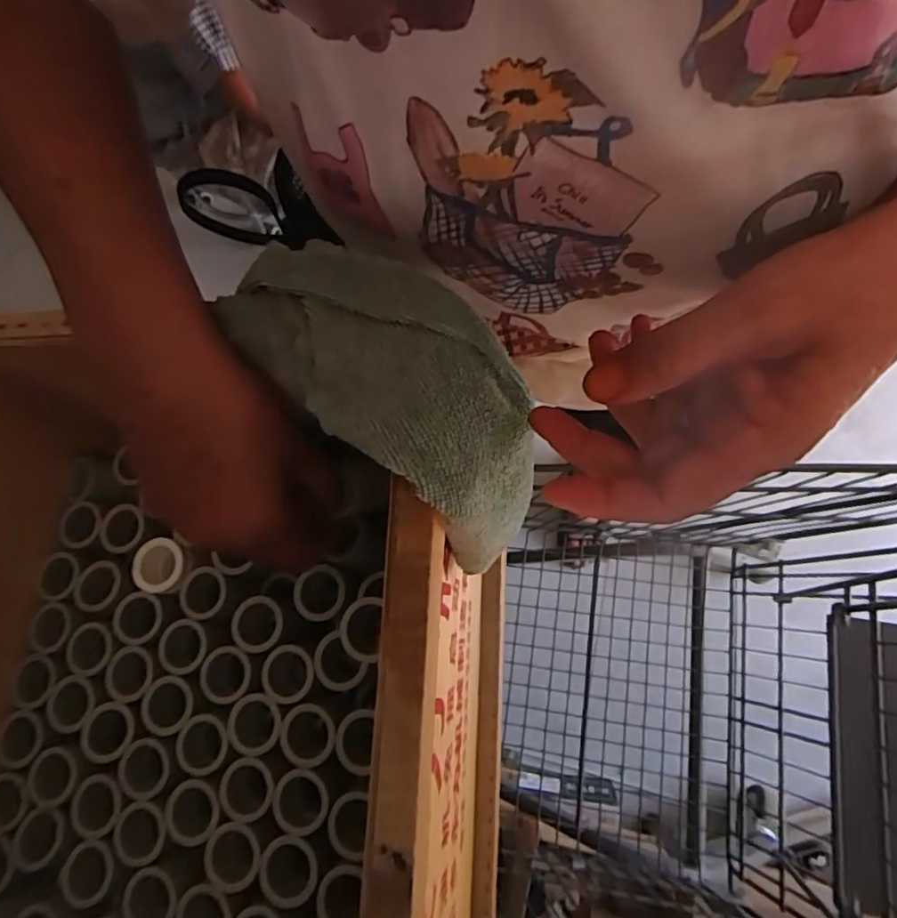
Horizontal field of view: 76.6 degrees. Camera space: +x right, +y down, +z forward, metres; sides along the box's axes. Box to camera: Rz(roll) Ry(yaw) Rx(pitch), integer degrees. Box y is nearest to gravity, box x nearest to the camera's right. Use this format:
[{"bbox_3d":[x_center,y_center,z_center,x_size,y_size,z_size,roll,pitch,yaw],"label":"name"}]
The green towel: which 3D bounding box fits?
[{"bbox_3d":[-0.024,-0.037,0.237,0.162,0.037,0.072,42,80,13],"label":"green towel"}]

